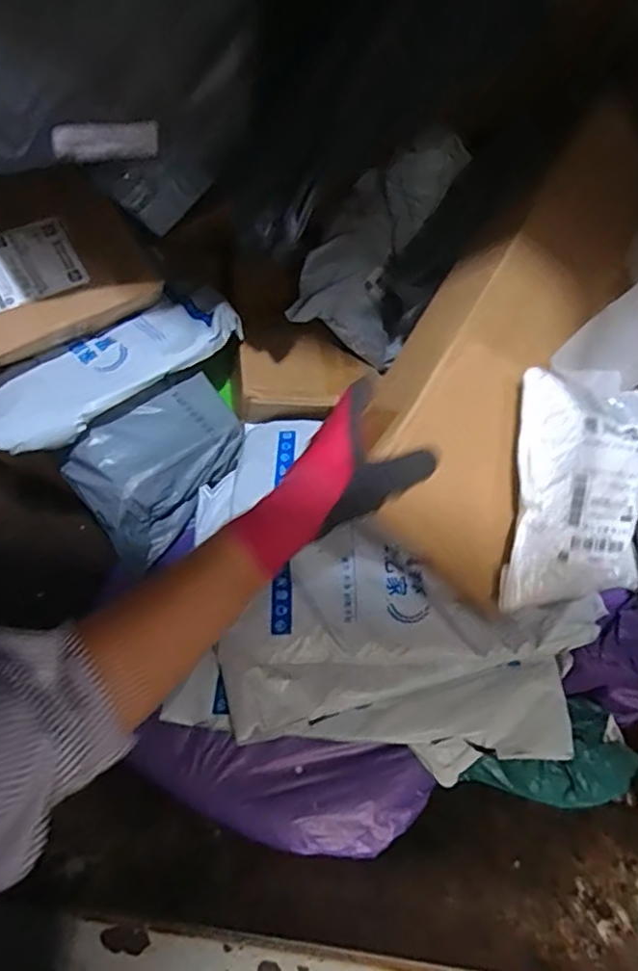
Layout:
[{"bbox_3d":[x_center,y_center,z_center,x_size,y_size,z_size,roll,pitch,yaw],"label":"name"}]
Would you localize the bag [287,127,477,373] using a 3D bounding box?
[{"bbox_3d":[0.071,-0.264,0.674,0.132,0.238,0.075,37,17,25],"label":"bag"}]

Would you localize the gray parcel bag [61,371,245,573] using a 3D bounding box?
[{"bbox_3d":[-0.166,-0.018,0.673,0.171,0.110,0.101,-35,60,-28],"label":"gray parcel bag"}]

